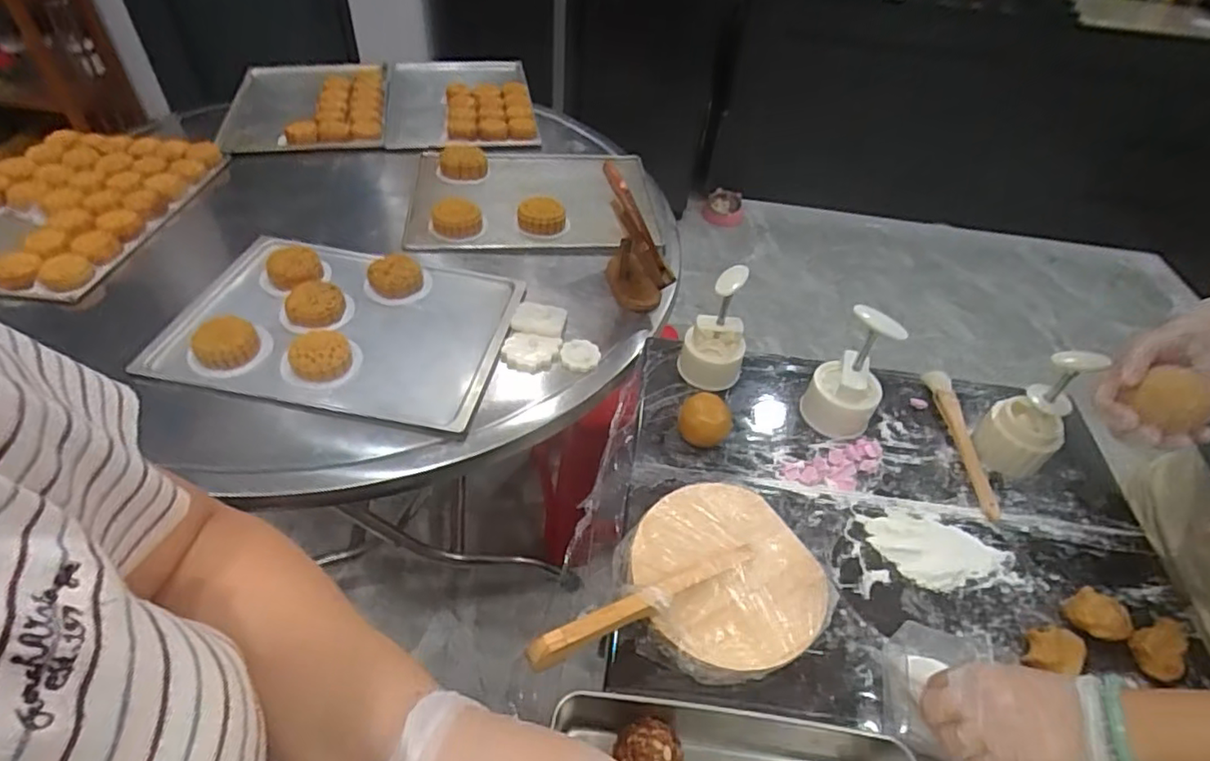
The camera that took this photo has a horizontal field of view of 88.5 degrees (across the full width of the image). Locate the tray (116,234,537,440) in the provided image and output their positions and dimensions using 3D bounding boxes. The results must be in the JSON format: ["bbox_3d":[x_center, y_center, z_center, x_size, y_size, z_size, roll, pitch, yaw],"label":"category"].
[{"bbox_3d":[-0.356,-0.085,0.856,0.448,0.043,0.316,11,46,5],"label":"tray"}]

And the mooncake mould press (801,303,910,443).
[{"bbox_3d":[0.284,-0.005,0.711,0.080,0.156,0.065,27,50,19],"label":"mooncake mould press"}]

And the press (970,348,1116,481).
[{"bbox_3d":[0.480,0.032,0.684,0.071,0.163,0.074,-31,57,-30],"label":"press"}]

